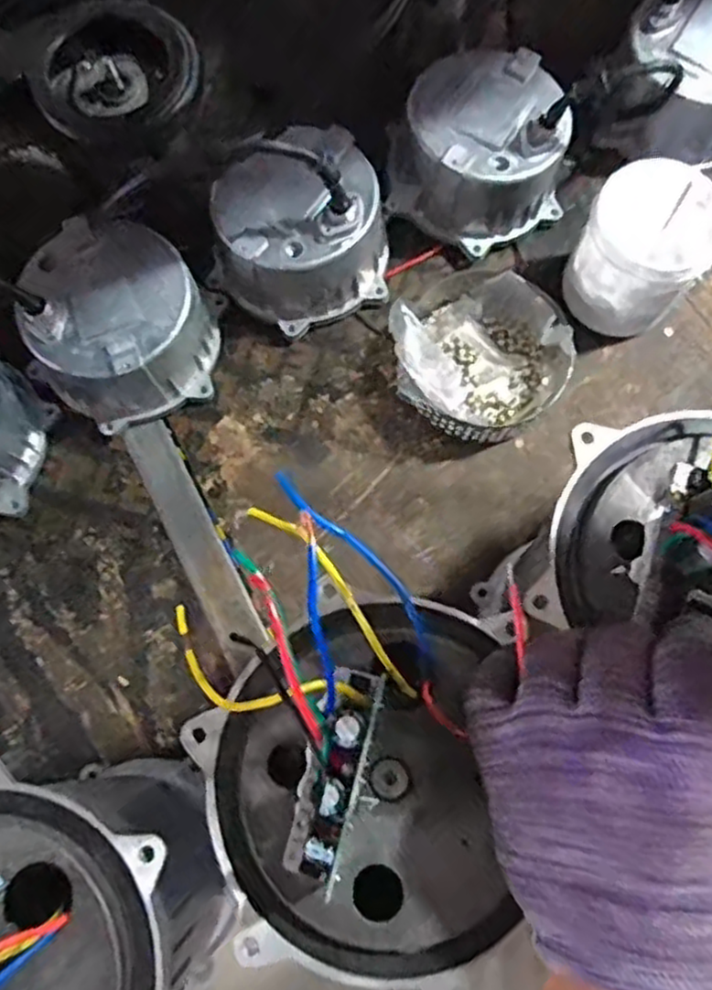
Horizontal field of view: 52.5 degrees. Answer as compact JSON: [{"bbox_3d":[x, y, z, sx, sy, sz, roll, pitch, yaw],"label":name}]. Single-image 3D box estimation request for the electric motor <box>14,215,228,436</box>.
[{"bbox_3d":[-0.185,-0.132,0.577,0.135,0.086,0.142,6,75,2],"label":"electric motor"}]

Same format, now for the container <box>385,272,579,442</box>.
[{"bbox_3d":[0.097,-0.119,0.584,0.134,0.068,0.140,0,75,0],"label":"container"}]

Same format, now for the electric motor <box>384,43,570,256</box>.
[{"bbox_3d":[0.110,-0.293,0.613,0.160,0.093,0.131,-29,76,-7],"label":"electric motor"}]

